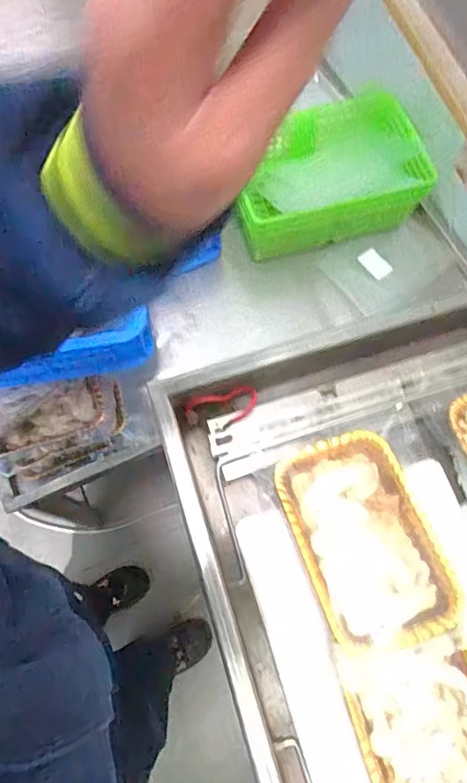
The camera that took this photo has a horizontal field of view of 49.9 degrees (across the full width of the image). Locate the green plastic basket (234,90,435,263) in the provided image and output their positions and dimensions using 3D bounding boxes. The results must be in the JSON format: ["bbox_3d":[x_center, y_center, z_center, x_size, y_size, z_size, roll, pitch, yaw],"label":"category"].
[{"bbox_3d":[0.162,-0.390,0.940,0.328,0.153,0.223,-14,70,-7],"label":"green plastic basket"}]

